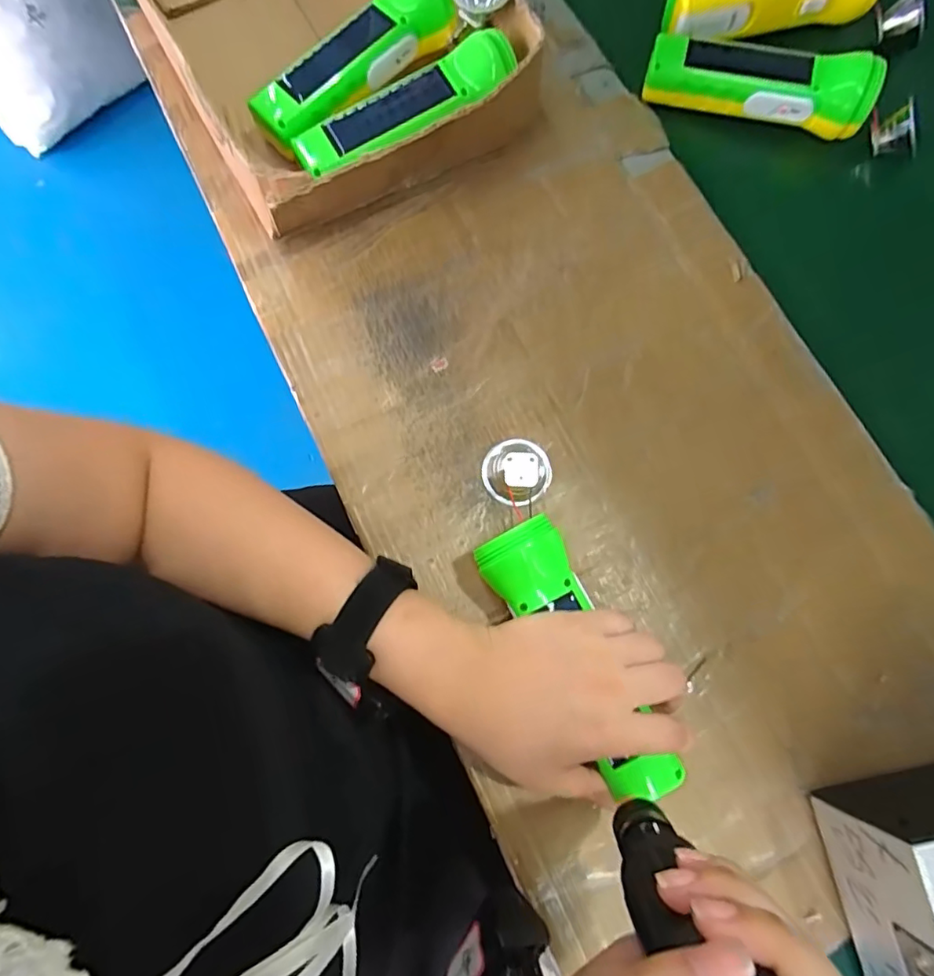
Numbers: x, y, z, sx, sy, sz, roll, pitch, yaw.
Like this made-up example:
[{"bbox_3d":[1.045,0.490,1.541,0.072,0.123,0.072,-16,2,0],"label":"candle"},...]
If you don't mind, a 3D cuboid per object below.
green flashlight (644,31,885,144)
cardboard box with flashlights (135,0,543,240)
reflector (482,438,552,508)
[{"bbox_3d":[0.223,-0.315,0.422,0.162,0.041,0.044,16,76,3],"label":"green flashlight"},{"bbox_3d":[-0.122,-0.381,0.416,0.251,0.075,0.395,-22,78,-7],"label":"cardboard box with flashlights"},{"bbox_3d":[0.033,-0.013,0.354,0.044,0.026,0.042,-19,77,-6],"label":"reflector"}]

